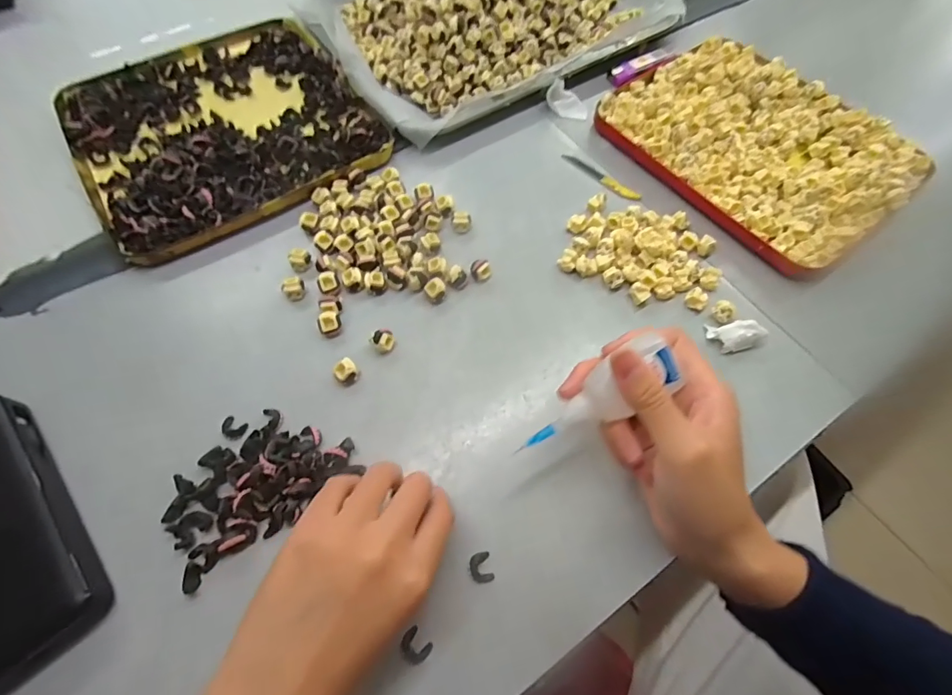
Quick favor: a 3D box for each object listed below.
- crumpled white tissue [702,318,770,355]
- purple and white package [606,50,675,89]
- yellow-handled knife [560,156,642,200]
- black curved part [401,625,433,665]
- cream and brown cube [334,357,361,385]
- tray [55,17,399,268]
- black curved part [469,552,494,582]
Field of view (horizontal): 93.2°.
[{"bbox_3d":[0.189,-0.008,0.326,0.037,0.017,0.021,5,64,2],"label":"crumpled white tissue"},{"bbox_3d":[0.171,-0.294,0.470,0.074,0.011,0.023,-31,68,-15],"label":"purple and white package"},{"bbox_3d":[0.111,-0.154,0.406,0.082,0.004,0.011,41,70,18],"label":"yellow-handled knife"},{"bbox_3d":[-0.033,0.163,0.244,0.016,0.004,0.014,38,69,17],"label":"black curved part"},{"bbox_3d":[-0.089,0.017,0.310,0.016,0.016,0.013,-38,70,-17],"label":"cream and brown cube"},{"bbox_3d":[-0.230,-0.205,0.408,0.238,0.015,0.235,-33,68,-15],"label":"tray"},{"bbox_3d":[0.003,0.128,0.262,0.012,0.004,0.016,-10,64,-5],"label":"black curved part"}]

